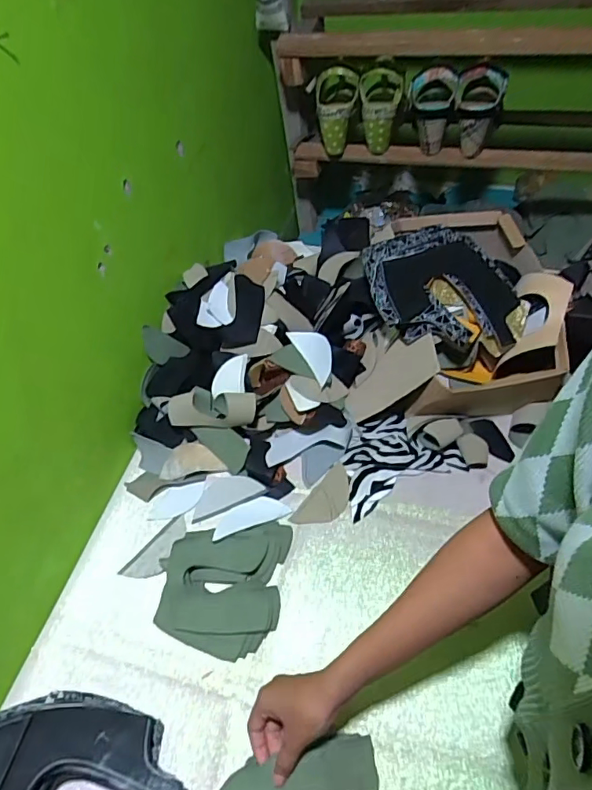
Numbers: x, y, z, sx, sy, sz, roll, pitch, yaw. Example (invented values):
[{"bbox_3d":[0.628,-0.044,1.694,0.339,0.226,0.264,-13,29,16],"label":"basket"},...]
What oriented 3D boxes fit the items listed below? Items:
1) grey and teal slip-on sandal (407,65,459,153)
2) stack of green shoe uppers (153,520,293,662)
[{"bbox_3d":[0.243,-0.518,0.938,0.082,0.126,0.094,9,55,14],"label":"grey and teal slip-on sandal"},{"bbox_3d":[-0.092,0.235,0.660,0.147,0.031,0.161,3,54,10],"label":"stack of green shoe uppers"}]

